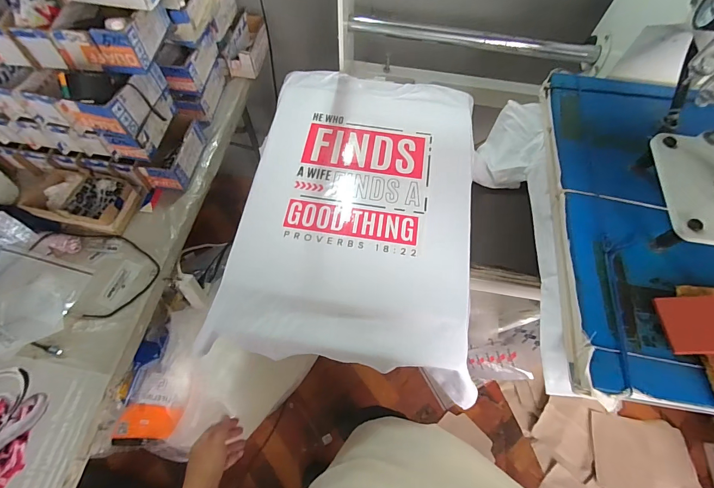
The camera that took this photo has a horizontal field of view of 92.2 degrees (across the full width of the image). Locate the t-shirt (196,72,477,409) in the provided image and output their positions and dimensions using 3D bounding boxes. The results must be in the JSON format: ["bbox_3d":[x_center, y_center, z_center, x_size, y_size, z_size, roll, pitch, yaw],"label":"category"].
[{"bbox_3d":[0.014,-0.090,0.666,0.449,0.075,0.613,10,64,3],"label":"t-shirt"}]

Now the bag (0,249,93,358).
[{"bbox_3d":[-0.637,0.123,0.640,0.180,0.025,0.204,10,64,3],"label":"bag"}]

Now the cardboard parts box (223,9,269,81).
[{"bbox_3d":[-0.294,-0.543,0.940,0.083,0.070,0.182,5,64,0],"label":"cardboard parts box"}]

